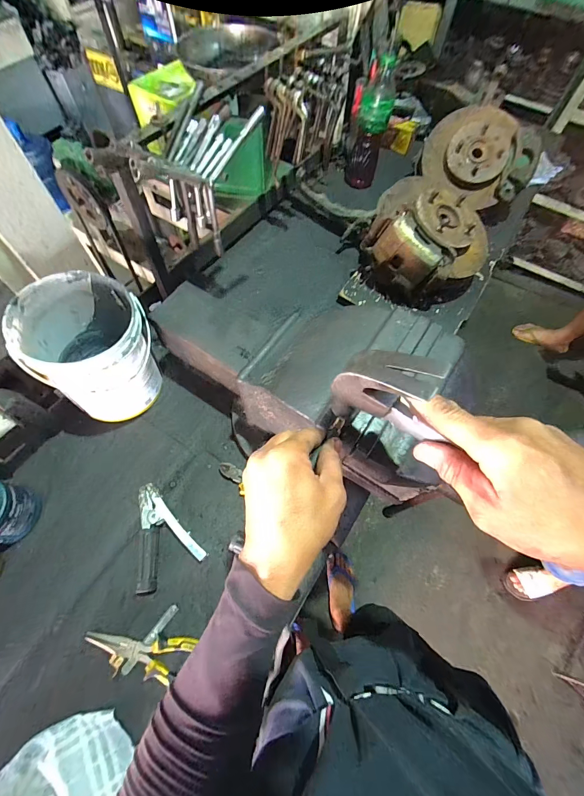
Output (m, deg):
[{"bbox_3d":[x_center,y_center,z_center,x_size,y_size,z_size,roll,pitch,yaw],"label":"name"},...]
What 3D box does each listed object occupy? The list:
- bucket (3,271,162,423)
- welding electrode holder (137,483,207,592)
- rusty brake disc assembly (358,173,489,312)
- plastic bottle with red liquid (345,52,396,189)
[{"bbox_3d":[-0.327,-0.073,0.557,0.174,0.213,0.169,1,64,-2],"label":"bucket"},{"bbox_3d":[-0.222,0.221,0.518,0.097,0.028,0.146,-36,70,-18],"label":"welding electrode holder"},{"bbox_3d":[0.292,-0.332,0.716,0.252,0.159,0.226,32,67,13],"label":"rusty brake disc assembly"},{"bbox_3d":[0.204,-0.714,0.857,0.091,0.261,0.097,11,64,3],"label":"plastic bottle with red liquid"}]

